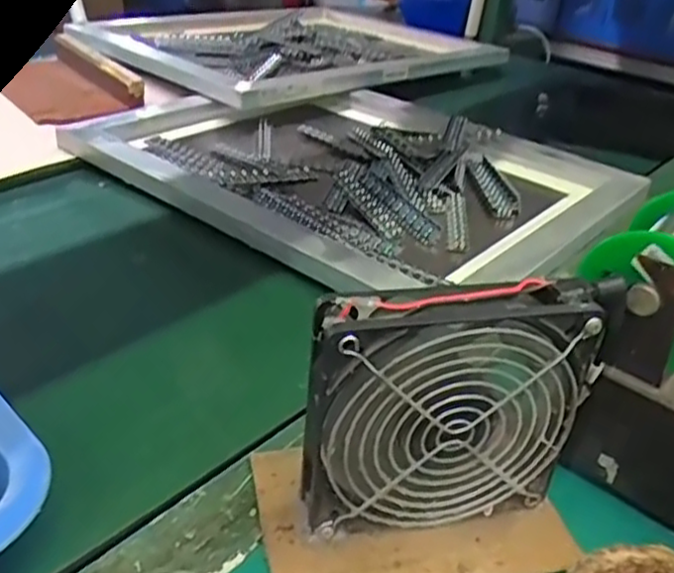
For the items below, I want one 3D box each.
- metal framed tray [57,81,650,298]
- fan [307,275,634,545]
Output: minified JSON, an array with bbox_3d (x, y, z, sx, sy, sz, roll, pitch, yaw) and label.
[{"bbox_3d":[0.011,-0.117,0.686,0.355,0.033,0.442,-25,43,-38],"label":"metal framed tray"},{"bbox_3d":[0.050,0.057,0.312,0.129,0.125,0.025,-3,33,-13],"label":"fan"}]

